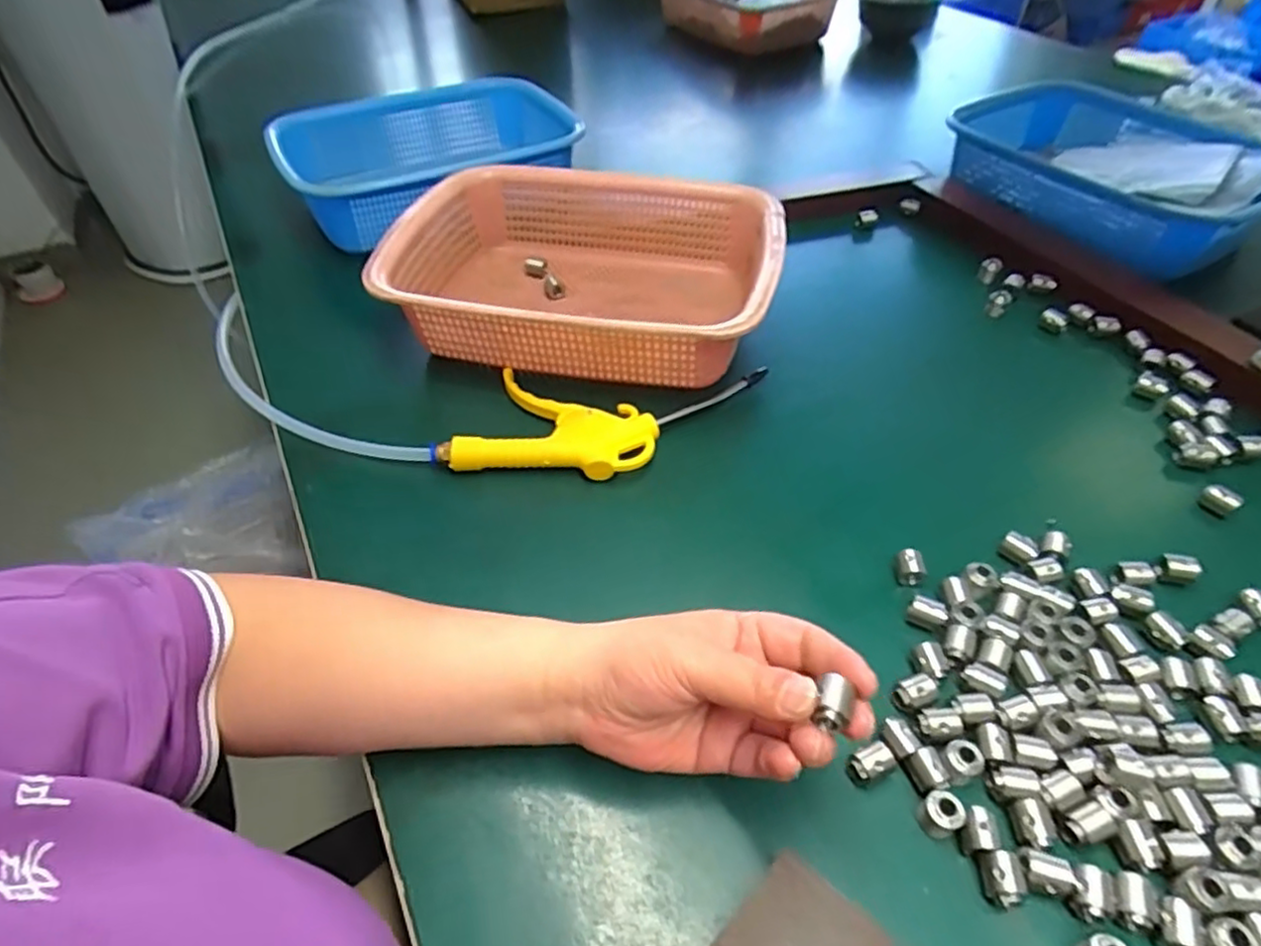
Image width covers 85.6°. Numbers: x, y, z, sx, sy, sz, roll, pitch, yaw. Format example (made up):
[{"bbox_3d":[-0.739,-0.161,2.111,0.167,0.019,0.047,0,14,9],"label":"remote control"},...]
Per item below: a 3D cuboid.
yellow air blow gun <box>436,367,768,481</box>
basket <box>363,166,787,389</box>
[{"bbox_3d":[-0.016,-0.037,0.485,0.210,0.025,0.107,4,49,5],"label":"yellow air blow gun"},{"bbox_3d":[-0.033,-0.160,0.554,0.292,0.079,0.215,13,50,13],"label":"basket"}]

